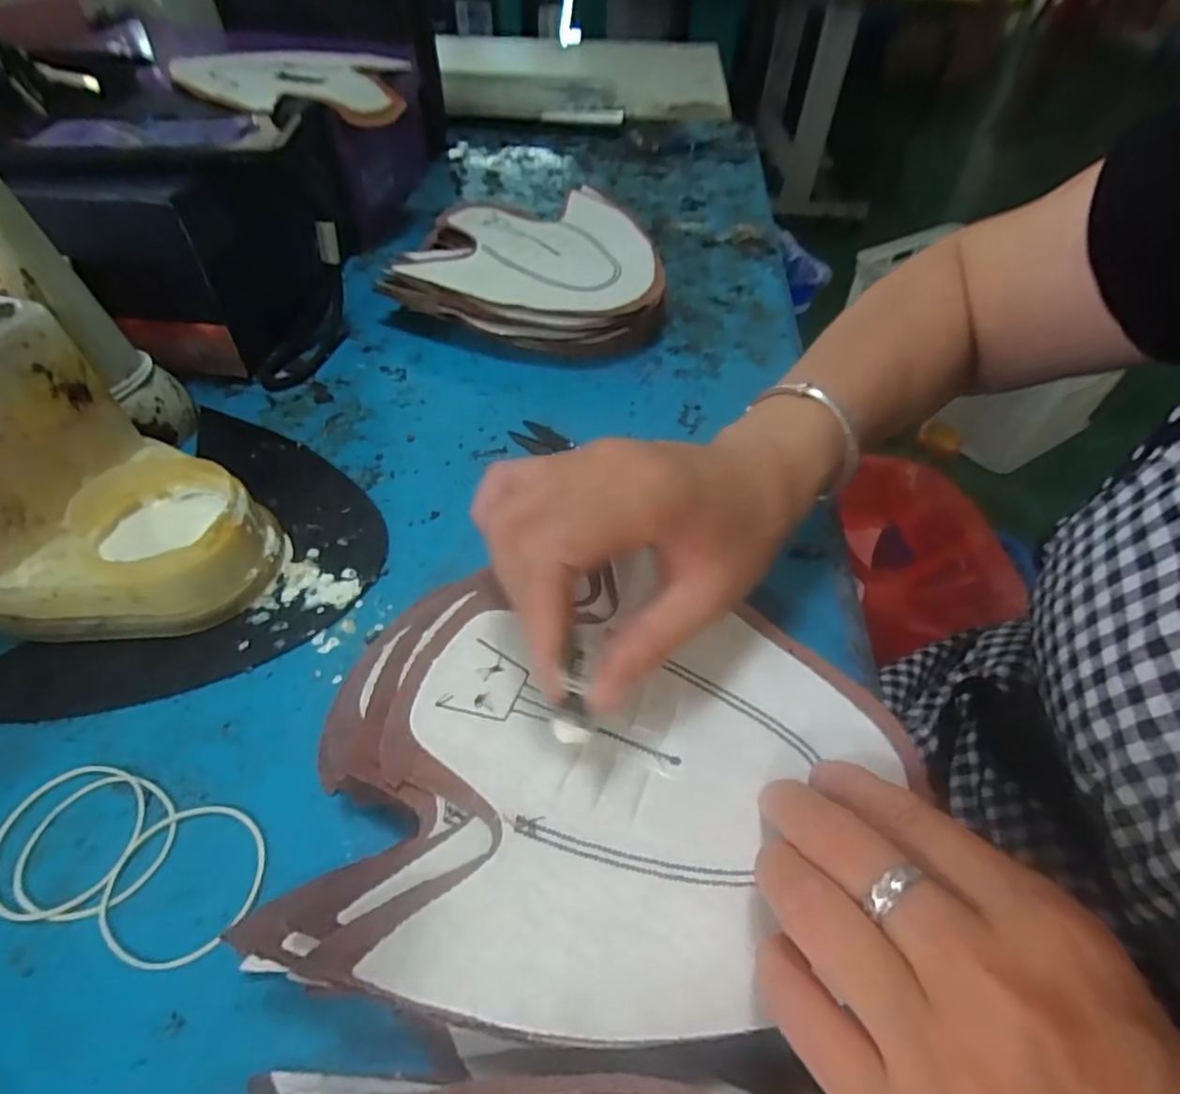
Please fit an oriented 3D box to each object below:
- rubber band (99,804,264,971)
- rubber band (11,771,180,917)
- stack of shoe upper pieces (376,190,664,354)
[{"bbox_3d":[-0.145,0.119,0.219,0.052,0.004,0.051,1,49,-1],"label":"rubber band"},{"bbox_3d":[-0.182,0.108,0.226,0.050,0.004,0.049,1,49,-1],"label":"rubber band"},{"bbox_3d":[-0.041,-0.219,0.482,0.201,0.053,0.182,7,49,4],"label":"stack of shoe upper pieces"}]

